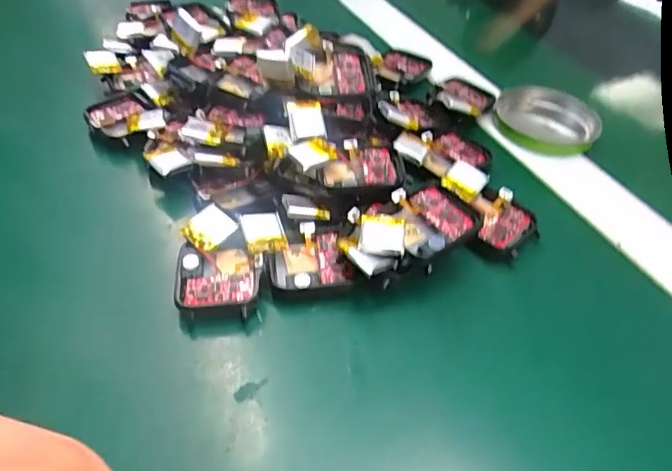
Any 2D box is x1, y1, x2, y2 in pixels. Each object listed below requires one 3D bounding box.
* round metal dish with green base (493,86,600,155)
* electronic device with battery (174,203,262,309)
[{"bbox_3d":[0.138,-0.072,0.349,0.062,0.026,0.052,10,46,5],"label":"round metal dish with green base"},{"bbox_3d":[-0.054,0.010,0.240,0.037,0.014,0.049,-3,46,-7],"label":"electronic device with battery"}]

